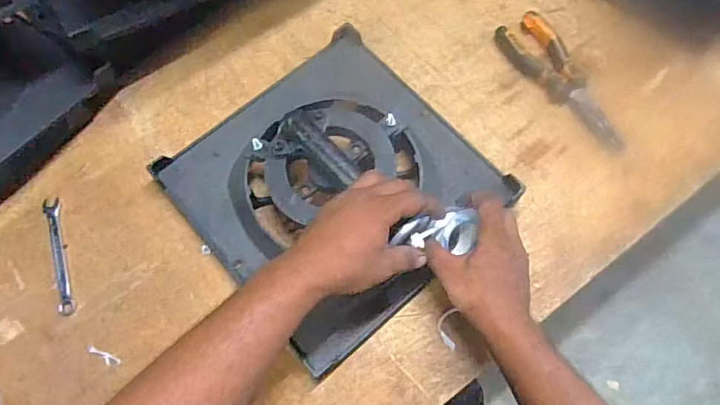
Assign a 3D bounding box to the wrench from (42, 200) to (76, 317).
[{"bbox_3d":[-0.334,0.059,0.580,0.017,0.005,0.136,-18,71,-5],"label":"wrench"}]

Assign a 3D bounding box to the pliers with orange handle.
[{"bbox_3d":[0.250,-0.148,0.634,0.060,0.024,0.198,-34,73,-10],"label":"pliers with orange handle"}]

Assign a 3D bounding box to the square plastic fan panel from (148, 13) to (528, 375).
[{"bbox_3d":[-0.031,-0.033,0.555,0.292,0.099,0.297,-41,75,-12],"label":"square plastic fan panel"}]

